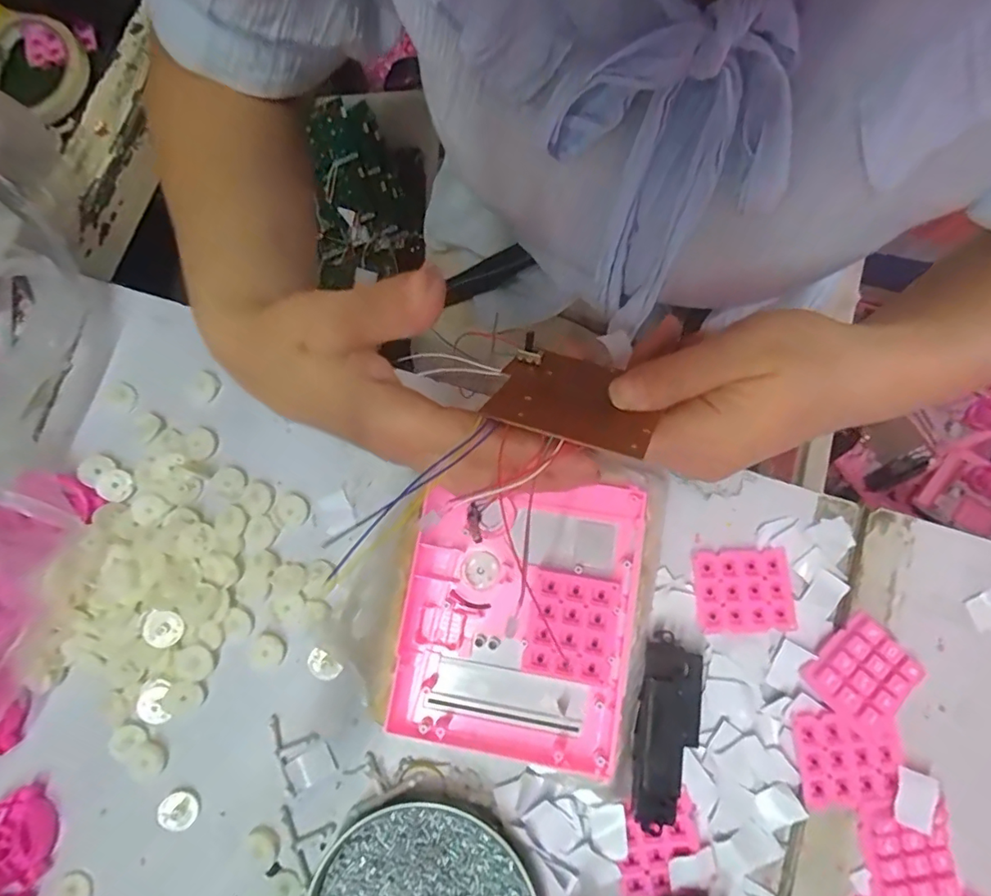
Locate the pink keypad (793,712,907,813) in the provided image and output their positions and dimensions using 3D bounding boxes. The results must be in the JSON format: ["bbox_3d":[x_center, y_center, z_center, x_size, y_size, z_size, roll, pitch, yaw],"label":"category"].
[{"bbox_3d":[0.207,0.181,0.309,0.056,0.009,0.050,-6,80,4],"label":"pink keypad"}]

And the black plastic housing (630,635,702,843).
[{"bbox_3d":[0.100,0.168,0.315,0.039,0.027,0.106,11,80,6],"label":"black plastic housing"}]

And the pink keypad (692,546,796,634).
[{"bbox_3d":[0.159,0.091,0.342,0.058,0.006,0.050,-4,79,3],"label":"pink keypad"}]

